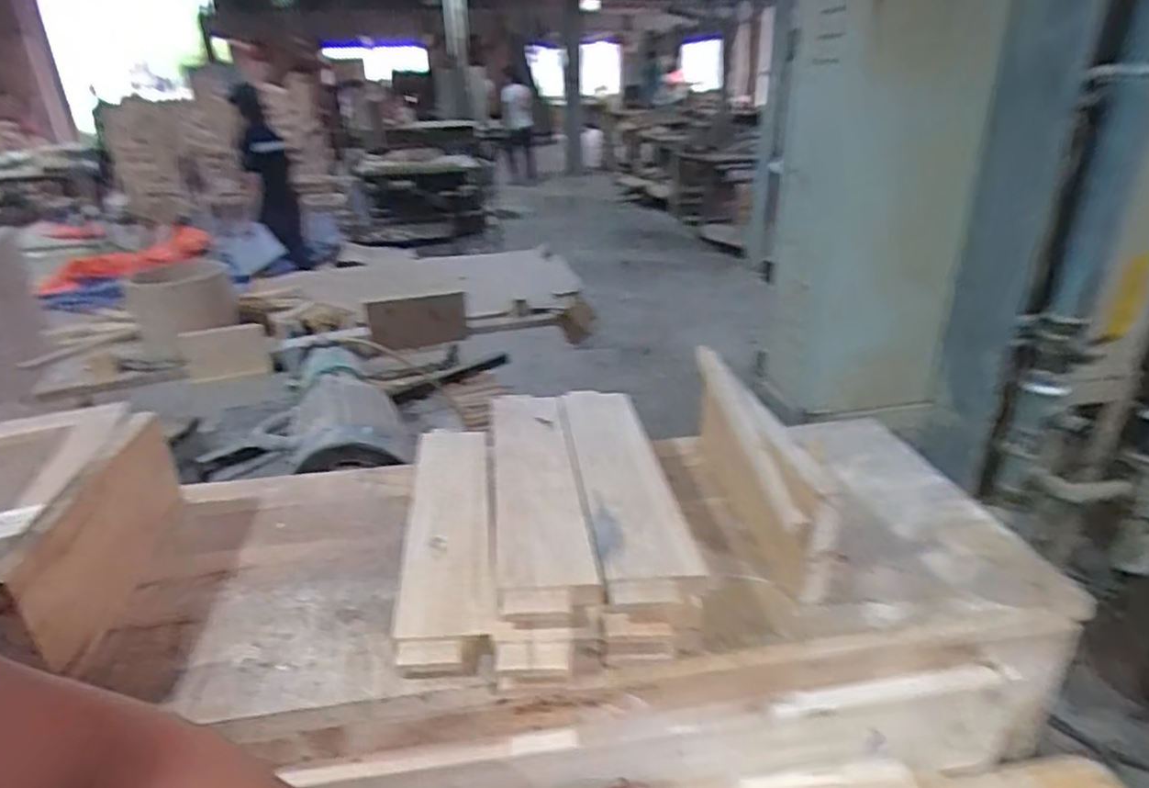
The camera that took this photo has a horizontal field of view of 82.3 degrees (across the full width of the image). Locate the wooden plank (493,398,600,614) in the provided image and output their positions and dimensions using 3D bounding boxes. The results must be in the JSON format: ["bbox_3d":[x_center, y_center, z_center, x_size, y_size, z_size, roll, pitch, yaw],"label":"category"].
[{"bbox_3d":[-0.036,0.074,0.585,0.070,0.014,0.319,-5,25,-6],"label":"wooden plank"}]

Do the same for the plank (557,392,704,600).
[{"bbox_3d":[0.039,0.066,0.578,0.074,0.018,0.307,-5,25,-6],"label":"plank"}]

